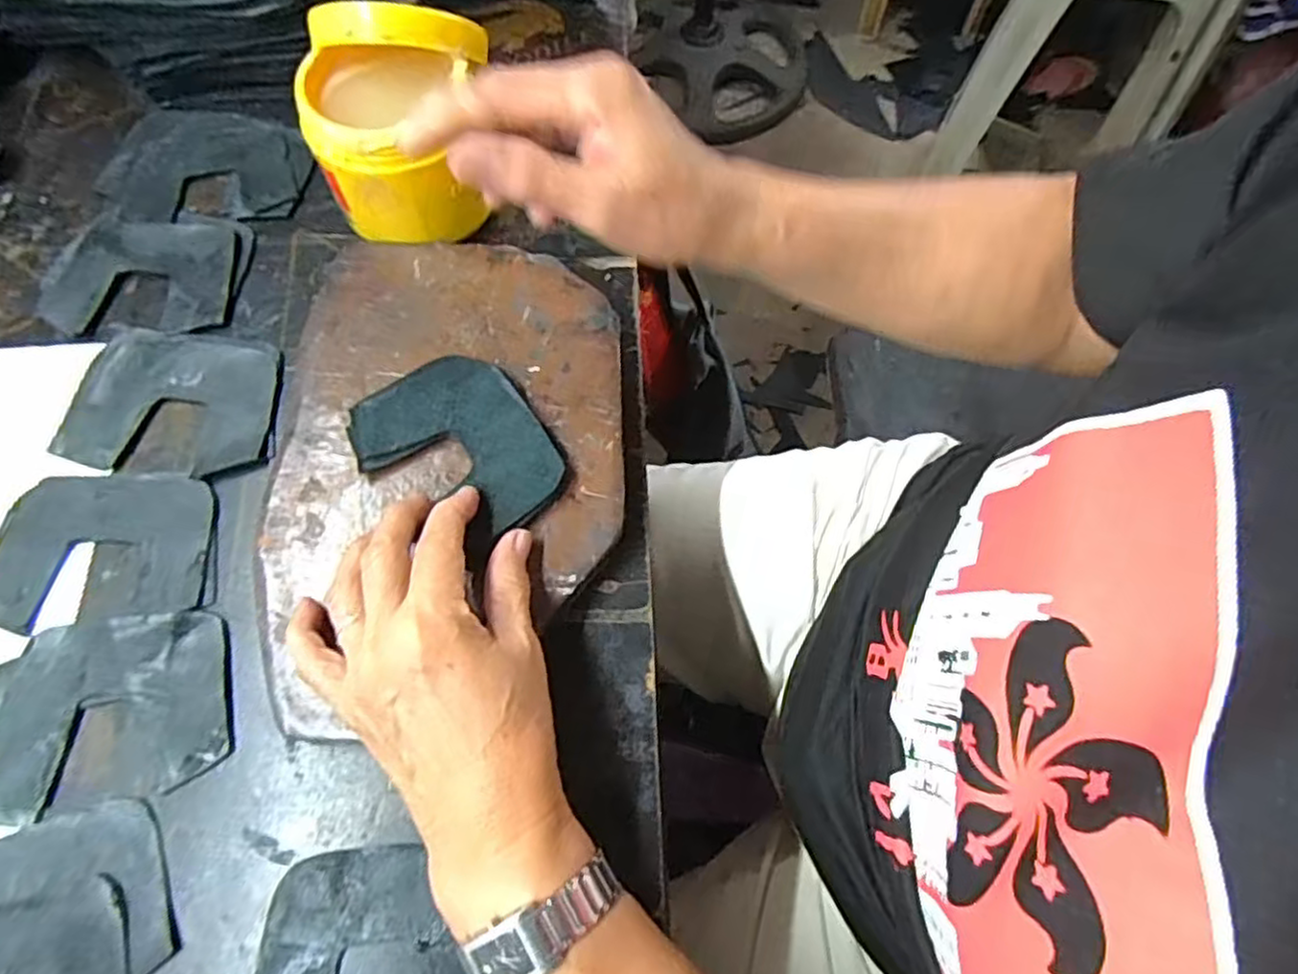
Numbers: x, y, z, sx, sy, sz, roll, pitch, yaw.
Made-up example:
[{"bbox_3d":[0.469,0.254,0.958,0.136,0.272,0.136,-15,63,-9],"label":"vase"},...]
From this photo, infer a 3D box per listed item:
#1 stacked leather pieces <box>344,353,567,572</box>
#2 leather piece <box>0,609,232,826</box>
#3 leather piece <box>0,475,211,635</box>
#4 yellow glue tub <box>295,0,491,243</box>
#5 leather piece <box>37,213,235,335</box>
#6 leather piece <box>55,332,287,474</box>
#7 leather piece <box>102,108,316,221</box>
[{"bbox_3d":[-0.093,-0.023,0.346,0.106,0.005,0.079,36,71,13],"label":"stacked leather pieces"},{"bbox_3d":[-0.248,0.099,0.315,0.105,0.005,0.080,-12,67,-6],"label":"leather piece"},{"bbox_3d":[-0.274,0.029,0.346,0.102,0.005,0.075,-7,67,-4],"label":"leather piece"},{"bbox_3d":[-0.136,-0.203,0.391,0.091,0.102,0.097,-2,67,-2],"label":"yellow glue tub"},{"bbox_3d":[-0.301,-0.127,0.411,0.108,0.006,0.081,-1,67,-1],"label":"leather piece"},{"bbox_3d":[-0.259,-0.048,0.379,0.106,0.005,0.081,5,67,1],"label":"leather piece"},{"bbox_3d":[-0.285,-0.207,0.449,0.131,0.005,0.098,6,66,4],"label":"leather piece"}]

